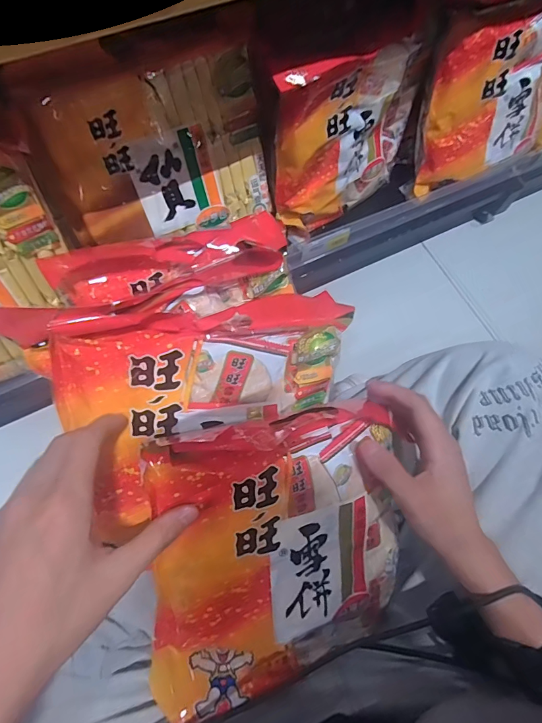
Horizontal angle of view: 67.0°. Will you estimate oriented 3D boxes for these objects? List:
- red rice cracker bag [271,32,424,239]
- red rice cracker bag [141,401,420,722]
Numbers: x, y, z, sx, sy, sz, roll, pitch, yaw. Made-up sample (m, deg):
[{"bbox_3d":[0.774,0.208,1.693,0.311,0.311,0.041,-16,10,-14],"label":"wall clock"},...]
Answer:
[{"bbox_3d":[0.103,-0.292,0.531,0.239,0.227,0.056,-36,75,-14],"label":"red rice cracker bag"},{"bbox_3d":[-0.003,0.163,0.366,0.239,0.080,0.249,-6,105,-21],"label":"red rice cracker bag"}]

